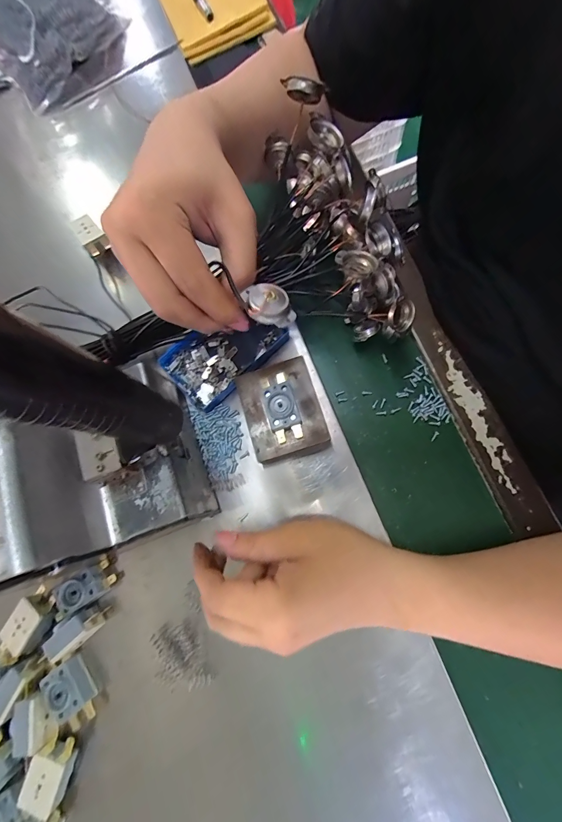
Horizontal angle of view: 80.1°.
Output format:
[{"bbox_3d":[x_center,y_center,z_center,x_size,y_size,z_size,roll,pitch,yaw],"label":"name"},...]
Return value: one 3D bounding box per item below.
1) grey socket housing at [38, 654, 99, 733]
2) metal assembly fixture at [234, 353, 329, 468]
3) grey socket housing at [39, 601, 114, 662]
[{"bbox_3d":[-0.170,0.230,0.272,0.027,0.018,0.047,-36,76,-3],"label":"grey socket housing"},{"bbox_3d":[0.000,-0.001,0.296,0.063,0.042,0.086,-17,77,-4],"label":"metal assembly fixture"},{"bbox_3d":[-0.175,0.187,0.285,0.050,0.032,0.024,-42,77,-4],"label":"grey socket housing"}]

